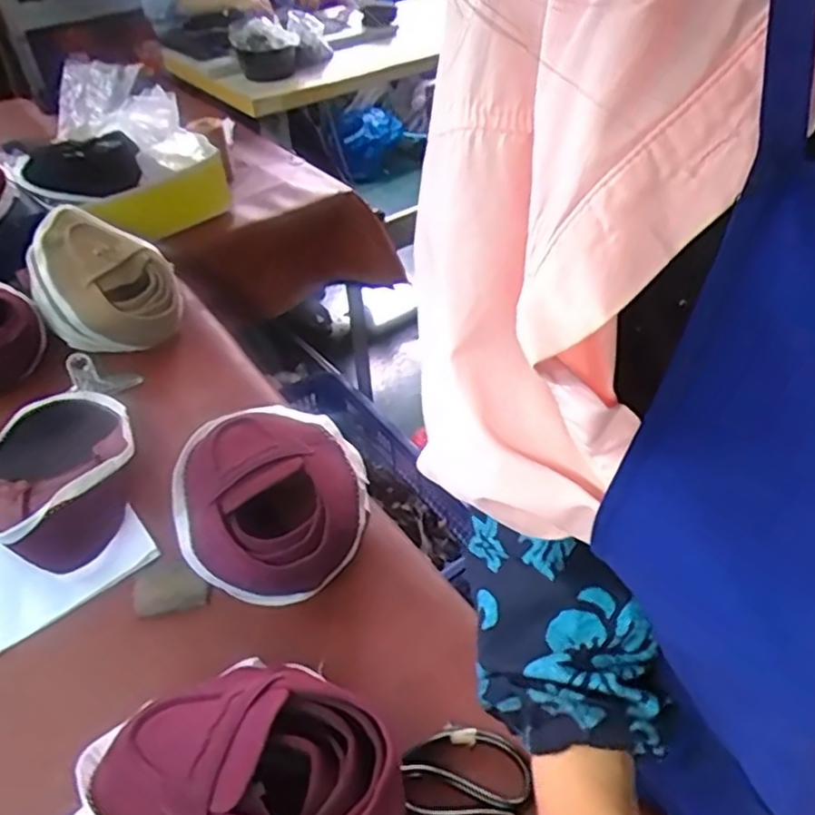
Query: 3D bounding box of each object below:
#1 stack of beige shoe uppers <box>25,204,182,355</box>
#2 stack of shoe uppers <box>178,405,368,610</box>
[{"bbox_3d":[-0.416,-0.177,0.947,0.227,0.126,0.163,28,51,29],"label":"stack of beige shoe uppers"},{"bbox_3d":[-0.138,0.087,0.677,0.222,0.090,0.183,27,51,29],"label":"stack of shoe uppers"}]

